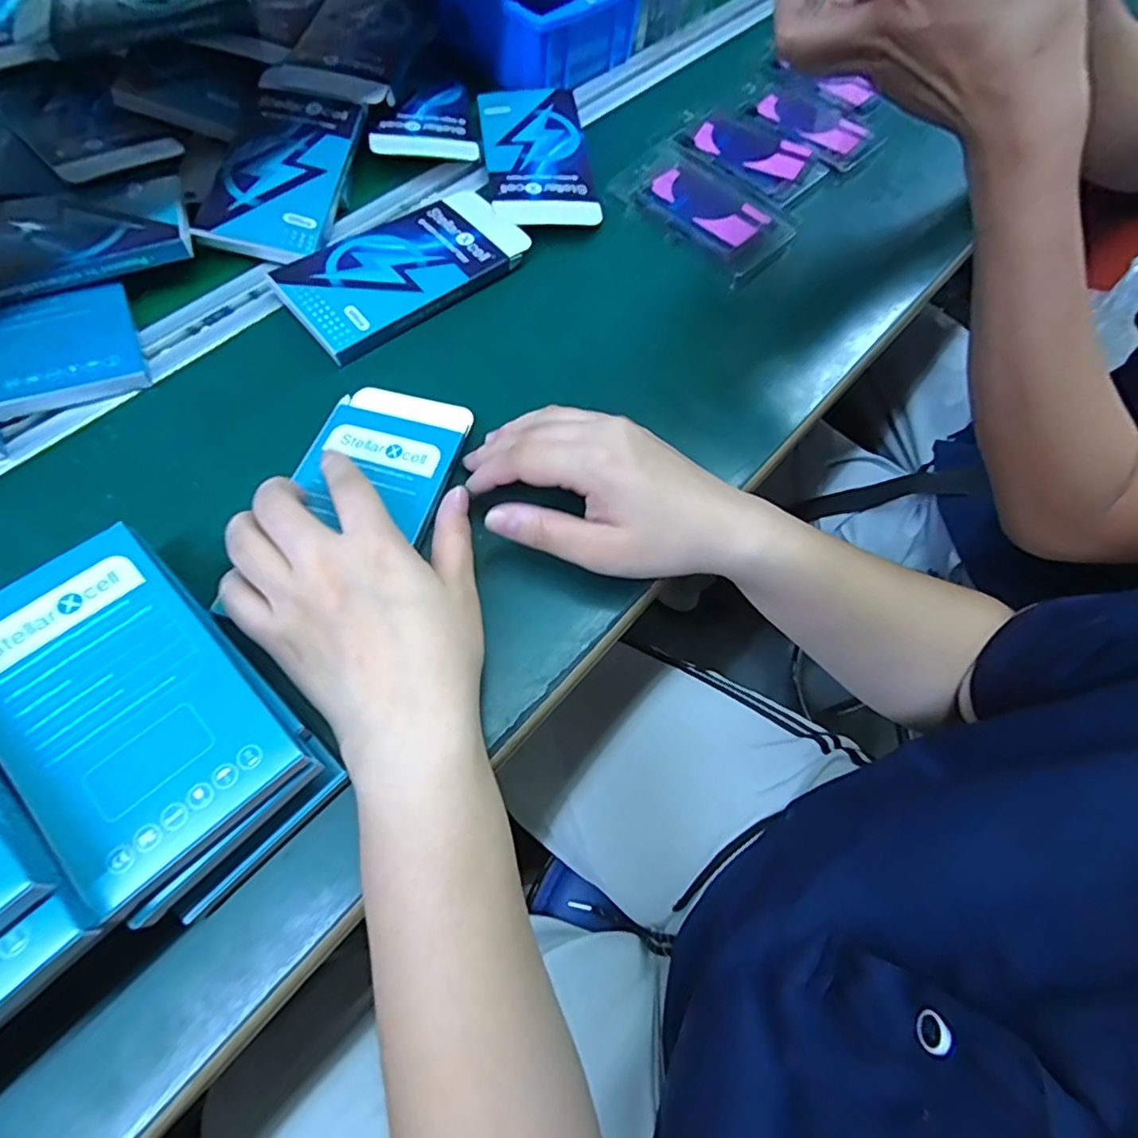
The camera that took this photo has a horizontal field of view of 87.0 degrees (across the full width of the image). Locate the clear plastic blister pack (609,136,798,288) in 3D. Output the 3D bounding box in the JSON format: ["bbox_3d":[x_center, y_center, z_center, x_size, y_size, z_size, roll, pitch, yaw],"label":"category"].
[{"bbox_3d":[0.099,-0.274,0.448,0.130,0.006,0.075,43,71,14],"label":"clear plastic blister pack"}]

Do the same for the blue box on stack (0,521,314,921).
[{"bbox_3d":[-0.174,0.048,0.233,0.077,0.013,0.135,-40,74,-18],"label":"blue box on stack"}]

